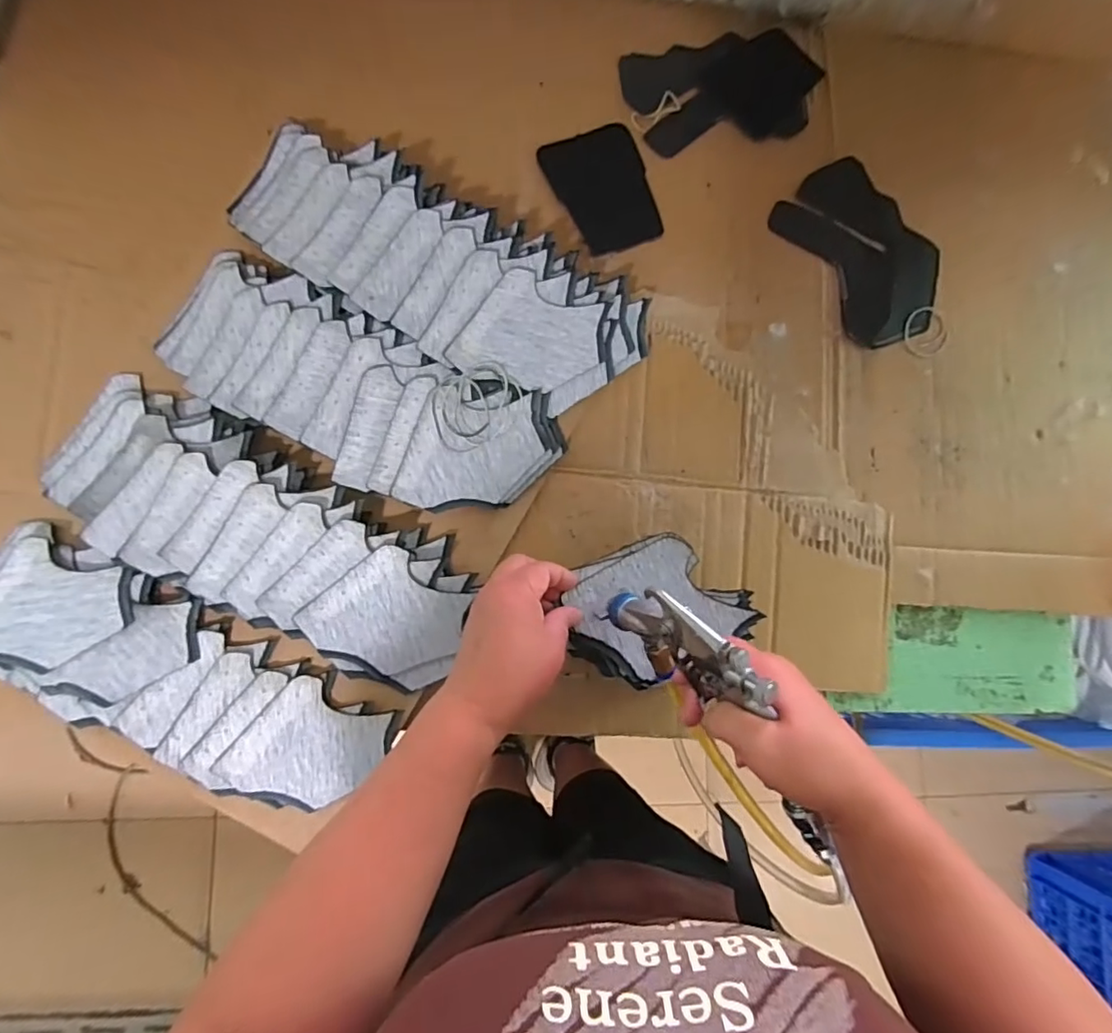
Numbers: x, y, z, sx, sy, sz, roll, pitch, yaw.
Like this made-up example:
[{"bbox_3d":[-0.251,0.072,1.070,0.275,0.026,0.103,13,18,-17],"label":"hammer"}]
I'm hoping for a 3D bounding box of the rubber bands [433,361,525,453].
[{"bbox_3d":[-0.068,-0.096,0.494,0.079,0.014,0.062,-26,86,-7],"label":"rubber bands"}]

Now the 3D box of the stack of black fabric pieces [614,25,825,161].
[{"bbox_3d":[0.176,-0.441,0.583,0.205,0.004,0.122,-15,85,-6],"label":"stack of black fabric pieces"}]

